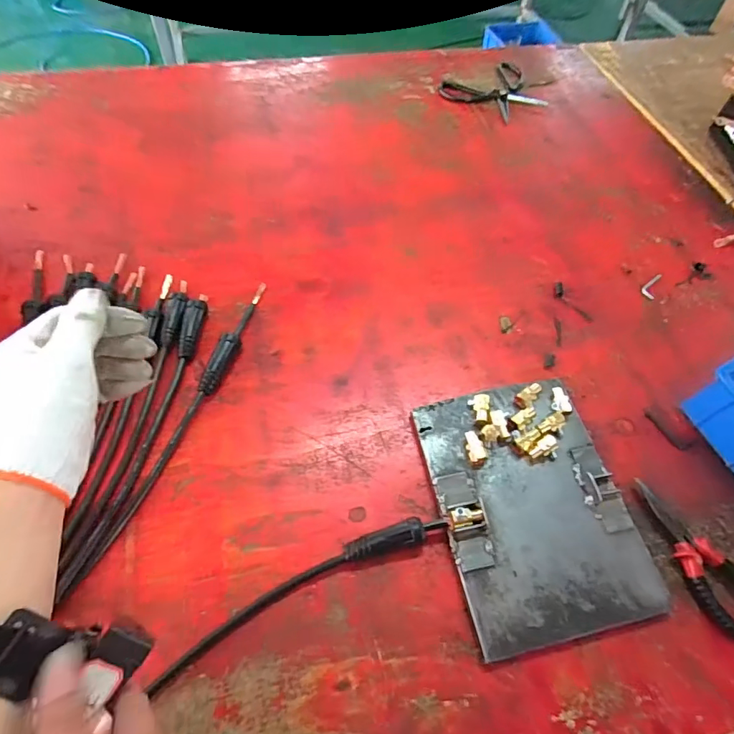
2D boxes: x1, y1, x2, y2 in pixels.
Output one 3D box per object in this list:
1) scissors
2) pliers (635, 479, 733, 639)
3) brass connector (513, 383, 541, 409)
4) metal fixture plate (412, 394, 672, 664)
[{"bbox_3d":[0.255,-0.553,0.930,0.190,0.010,0.163,-22,64,-16],"label":"scissors"},{"bbox_3d":[0.334,0.193,0.474,0.052,0.026,0.157,-24,64,-17],"label":"pliers"},{"bbox_3d":[0.190,0.034,0.542,0.037,0.013,0.020,-42,70,-7],"label":"brass connector"},{"bbox_3d":[0.174,0.144,0.491,0.192,0.031,0.251,-9,61,-9],"label":"metal fixture plate"}]

